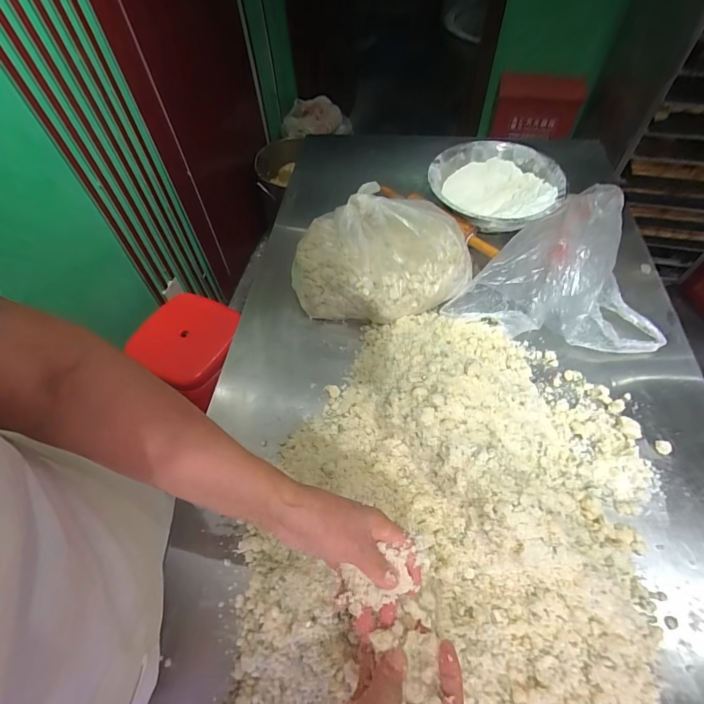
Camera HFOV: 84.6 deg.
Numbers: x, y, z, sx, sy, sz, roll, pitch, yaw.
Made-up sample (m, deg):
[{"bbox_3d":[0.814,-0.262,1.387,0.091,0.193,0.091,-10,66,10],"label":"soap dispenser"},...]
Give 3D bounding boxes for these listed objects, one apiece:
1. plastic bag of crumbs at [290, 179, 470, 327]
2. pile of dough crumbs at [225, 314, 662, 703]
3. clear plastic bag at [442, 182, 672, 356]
[{"bbox_3d":[0.057,-0.189,0.715,0.324,0.156,0.256,5,57,6],"label":"plastic bag of crumbs"},{"bbox_3d":[0.115,0.243,0.455,0.463,0.097,0.718,20,60,15],"label":"pile of dough crumbs"},{"bbox_3d":[0.396,-0.180,0.712,0.330,0.103,0.367,18,59,14],"label":"clear plastic bag"}]

